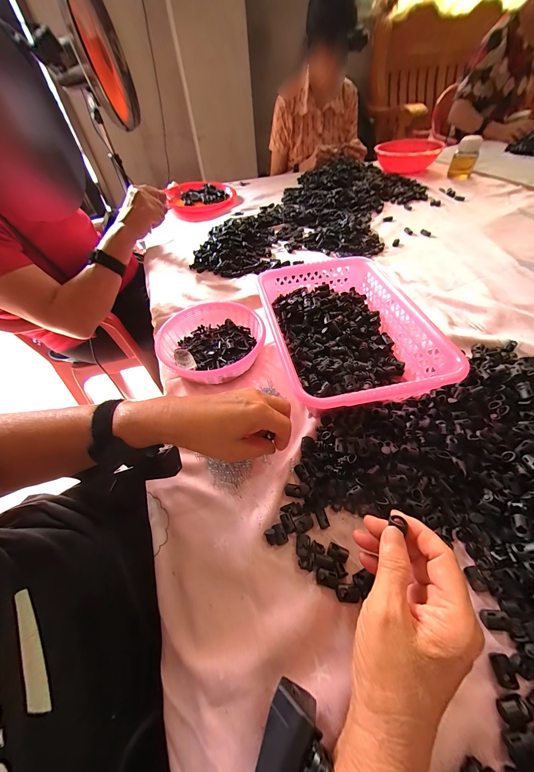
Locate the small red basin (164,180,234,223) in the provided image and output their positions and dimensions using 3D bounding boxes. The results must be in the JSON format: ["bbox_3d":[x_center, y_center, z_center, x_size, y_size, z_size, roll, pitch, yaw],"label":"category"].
[{"bbox_3d":[-0.216,-0.625,0.882,0.219,0.045,0.241,-16,52,-6],"label":"small red basin"}]

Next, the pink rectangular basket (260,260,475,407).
[{"bbox_3d":[0.117,-0.084,0.418,0.201,0.084,0.304,-12,52,-3],"label":"pink rectangular basket"}]

